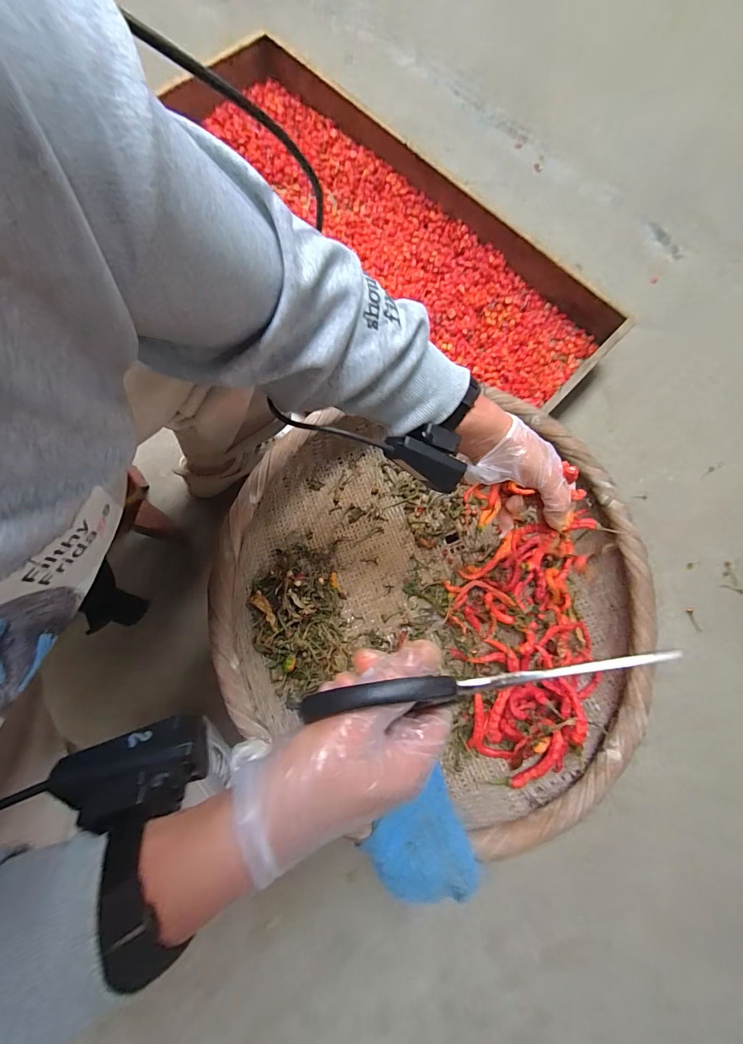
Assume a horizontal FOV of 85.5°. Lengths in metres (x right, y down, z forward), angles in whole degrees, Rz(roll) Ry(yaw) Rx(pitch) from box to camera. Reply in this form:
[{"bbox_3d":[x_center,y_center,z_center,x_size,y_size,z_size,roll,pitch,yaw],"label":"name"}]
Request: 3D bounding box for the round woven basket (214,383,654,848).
[{"bbox_3d":[0.077,0.112,0.497,0.489,0.129,0.452,1,75,-3],"label":"round woven basket"}]

